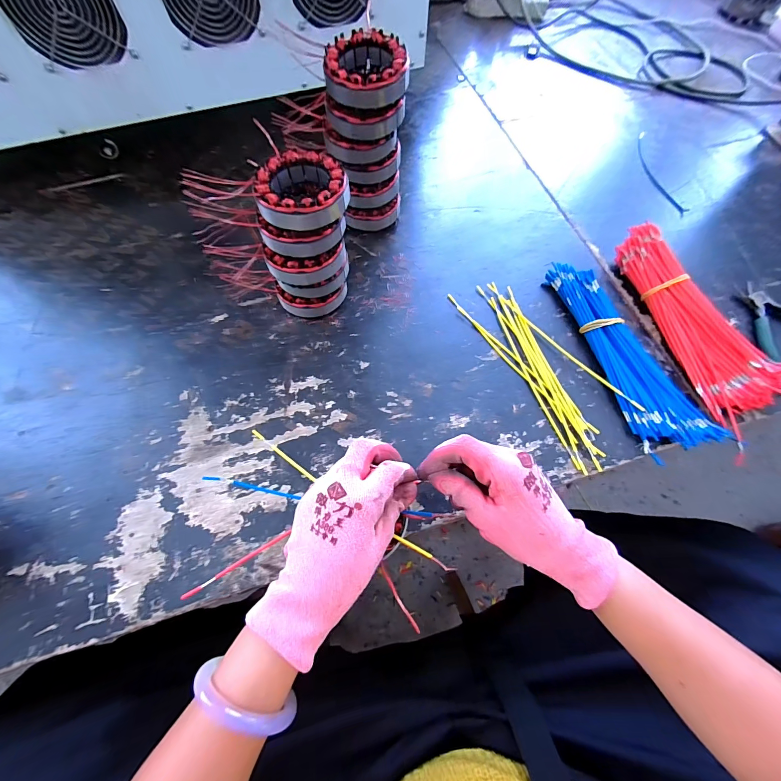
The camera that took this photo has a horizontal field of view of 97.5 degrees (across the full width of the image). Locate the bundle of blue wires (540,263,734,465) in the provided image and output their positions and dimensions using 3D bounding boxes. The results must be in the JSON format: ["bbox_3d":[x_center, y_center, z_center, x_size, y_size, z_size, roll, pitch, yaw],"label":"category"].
[{"bbox_3d":[0.279,-0.053,0.406,0.083,0.026,0.253,-13,68,-6],"label":"bundle of blue wires"}]

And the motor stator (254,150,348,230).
[{"bbox_3d":[-0.083,-0.193,0.330,0.084,0.028,0.080,-8,67,-4],"label":"motor stator"}]

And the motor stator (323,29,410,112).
[{"bbox_3d":[-0.026,-0.336,0.362,0.083,0.035,0.083,-6,67,-3],"label":"motor stator"}]

